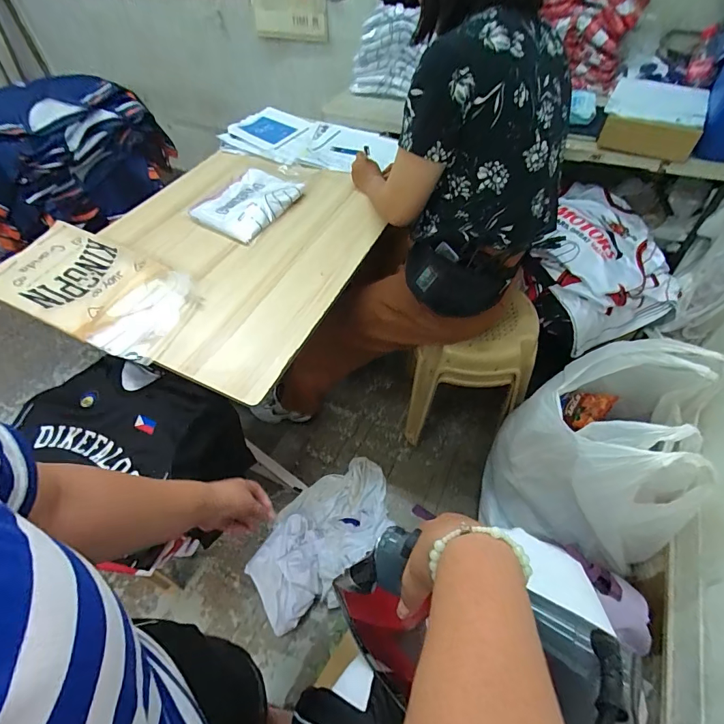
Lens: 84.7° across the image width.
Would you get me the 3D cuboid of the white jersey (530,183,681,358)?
[{"bbox_3d":[0.636,-0.280,1.129,0.343,0.255,0.424,-23,54,-14],"label":"white jersey"}]

